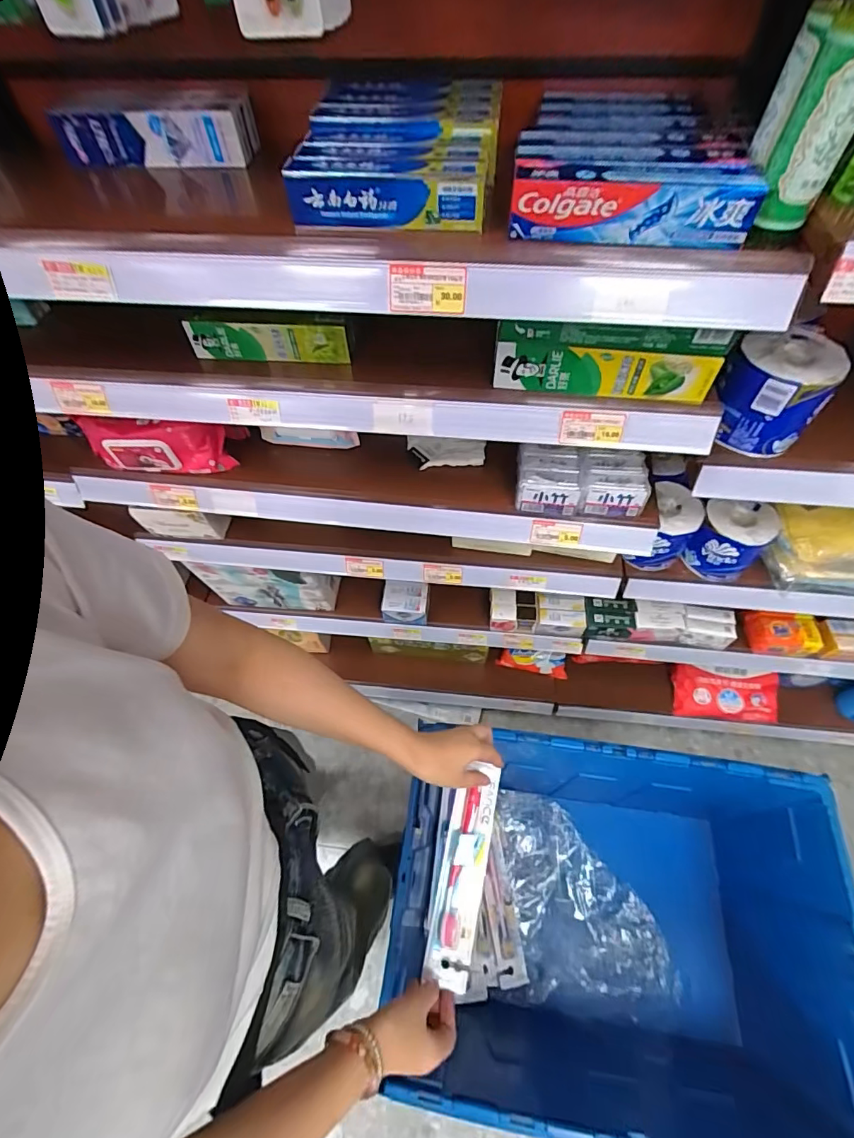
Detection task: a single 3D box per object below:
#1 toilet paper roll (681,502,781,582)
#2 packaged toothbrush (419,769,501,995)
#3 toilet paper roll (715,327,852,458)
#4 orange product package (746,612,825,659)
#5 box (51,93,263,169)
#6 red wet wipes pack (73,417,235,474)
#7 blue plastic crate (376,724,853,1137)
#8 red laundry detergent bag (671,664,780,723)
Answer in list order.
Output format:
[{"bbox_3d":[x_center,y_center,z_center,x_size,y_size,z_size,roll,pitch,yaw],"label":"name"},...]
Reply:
[{"bbox_3d":[0.487,-0.045,0.781,0.101,0.096,0.107,-1,59,2],"label":"toilet paper roll"},{"bbox_3d":[0.043,0.364,0.574,0.058,0.022,0.228,17,72,-7],"label":"packaged toothbrush"},{"bbox_3d":[0.407,-0.210,0.566,0.108,0.101,0.096,32,65,20],"label":"toilet paper roll"},{"bbox_3d":[0.738,0.134,0.994,0.129,0.049,0.079,5,59,6],"label":"orange product package"},{"bbox_3d":[-0.286,-0.465,0.510,0.206,0.051,0.045,0,59,3],"label":"box"},{"bbox_3d":[-0.387,-0.179,0.684,0.181,0.098,0.040,-4,59,0],"label":"red wet wipes pack"},{"bbox_3d":[0.268,0.523,0.741,0.598,0.341,0.408,6,59,6],"label":"blue plastic crate"},{"bbox_3d":[0.796,0.330,1.264,0.255,0.075,0.122,6,59,6],"label":"red laundry detergent bag"}]

